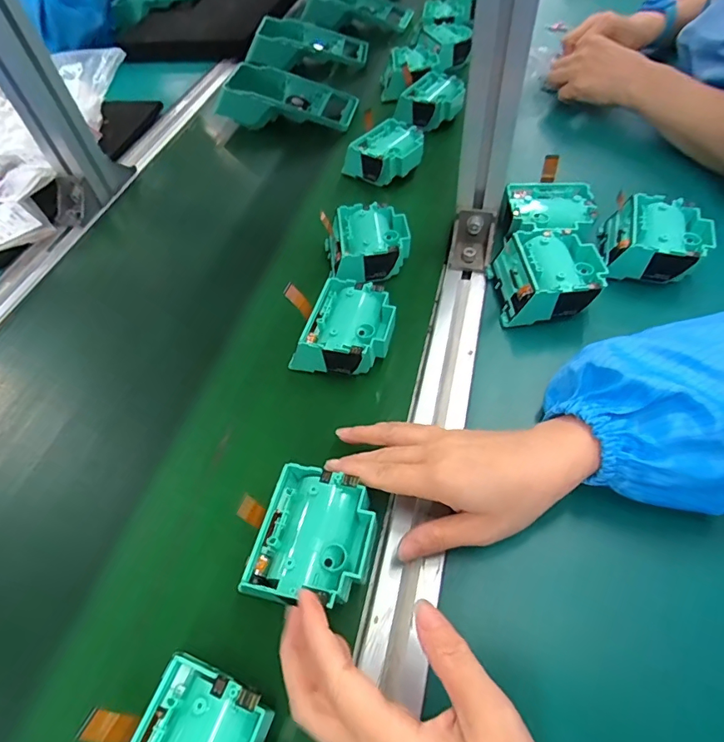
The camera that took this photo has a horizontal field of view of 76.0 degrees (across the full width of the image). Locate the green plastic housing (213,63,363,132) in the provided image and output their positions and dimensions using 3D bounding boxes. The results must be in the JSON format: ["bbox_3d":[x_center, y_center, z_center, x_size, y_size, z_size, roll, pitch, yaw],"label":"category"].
[{"bbox_3d":[-0.100,-0.377,0.633,0.177,0.045,0.097,11,56,13],"label":"green plastic housing"}]

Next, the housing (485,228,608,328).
[{"bbox_3d":[0.155,-0.079,0.391,0.080,0.040,0.074,-5,54,2],"label":"housing"}]

